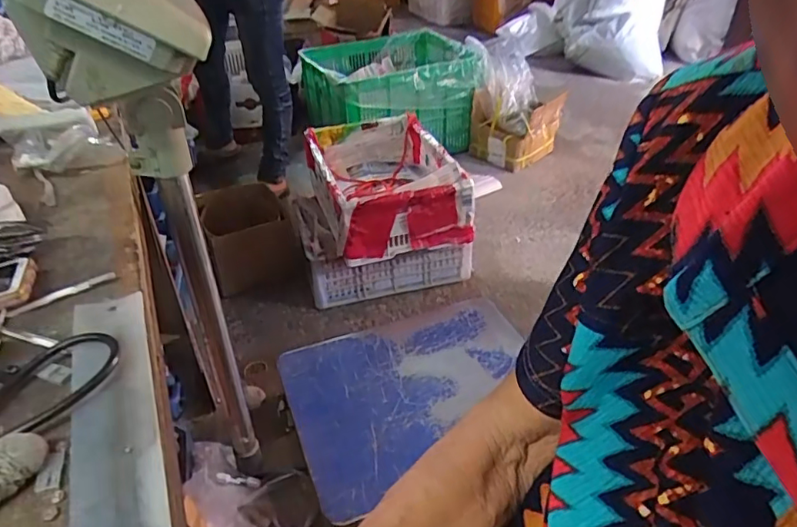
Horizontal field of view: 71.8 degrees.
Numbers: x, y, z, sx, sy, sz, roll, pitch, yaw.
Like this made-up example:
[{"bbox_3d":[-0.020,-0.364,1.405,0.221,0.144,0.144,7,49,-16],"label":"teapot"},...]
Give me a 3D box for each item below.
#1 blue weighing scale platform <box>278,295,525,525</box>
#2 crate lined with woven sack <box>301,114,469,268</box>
[{"bbox_3d":[0.041,0.238,1.096,0.504,0.021,0.370,-17,39,-20],"label":"blue weighing scale platform"},{"bbox_3d":[-0.040,-0.209,1.434,0.328,0.203,0.430,-11,38,-13],"label":"crate lined with woven sack"}]

